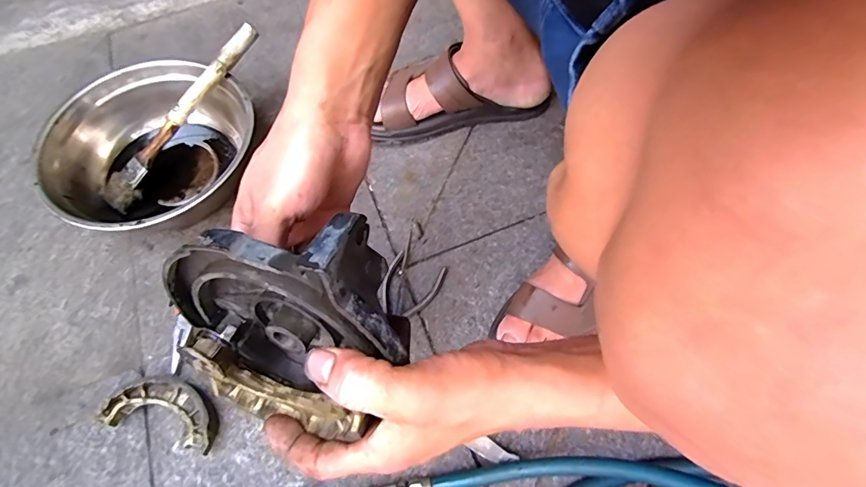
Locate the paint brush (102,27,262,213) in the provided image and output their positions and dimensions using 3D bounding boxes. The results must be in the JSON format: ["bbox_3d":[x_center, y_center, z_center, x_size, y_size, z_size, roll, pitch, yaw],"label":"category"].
[{"bbox_3d":[-0.323,-0.164,0.584,0.045,0.020,0.284,39,91,17],"label":"paint brush"}]

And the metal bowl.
[{"bbox_3d":[-0.346,-0.111,0.581,0.239,0.078,0.235,0,64,0],"label":"metal bowl"}]

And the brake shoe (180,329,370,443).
[{"bbox_3d":[-0.097,0.091,0.279,0.113,0.049,0.028,23,65,5],"label":"brake shoe"}]

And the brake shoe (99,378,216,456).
[{"bbox_3d":[-0.268,0.168,0.468,0.112,0.027,0.054,14,64,6],"label":"brake shoe"}]

